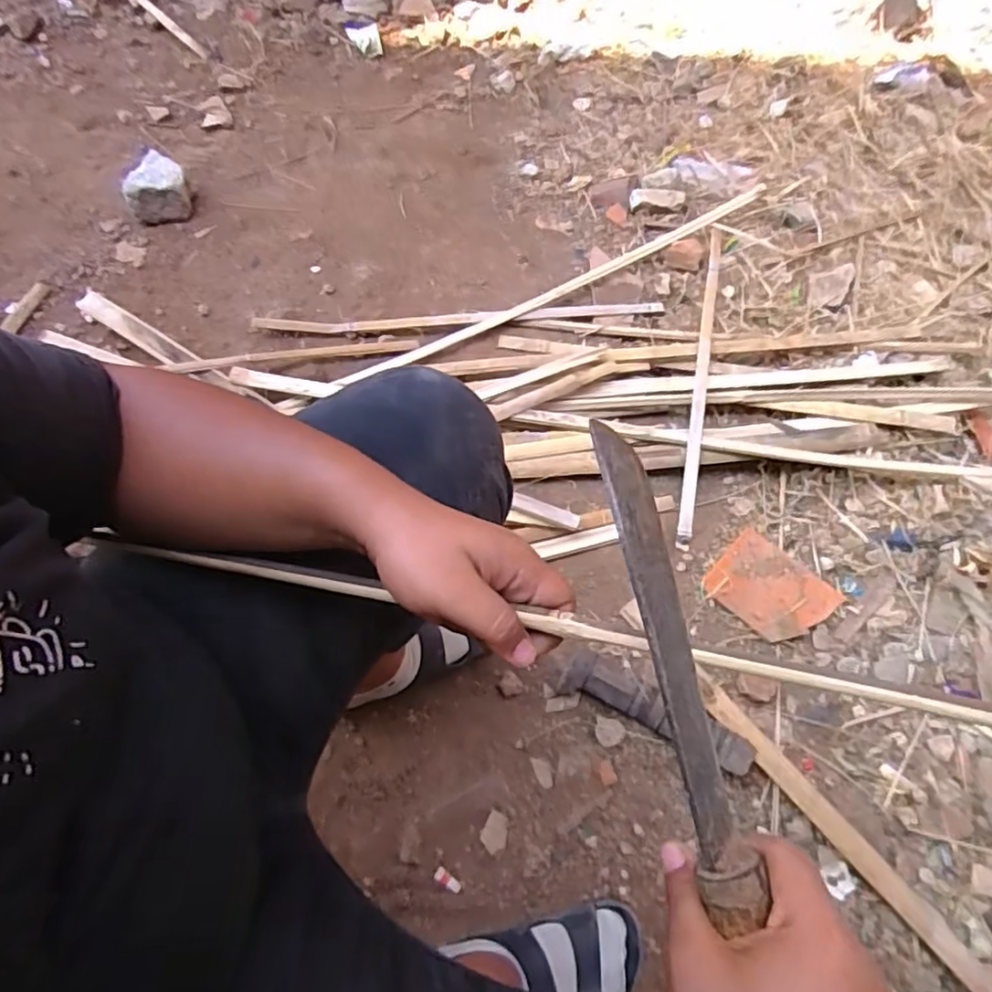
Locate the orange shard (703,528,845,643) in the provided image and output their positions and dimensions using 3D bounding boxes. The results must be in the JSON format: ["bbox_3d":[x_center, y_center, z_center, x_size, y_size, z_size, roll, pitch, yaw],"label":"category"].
[{"bbox_3d":[0.370,0.126,0.853,0.148,0.011,0.122,39,72,19],"label":"orange shard"}]

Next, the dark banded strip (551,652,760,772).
[{"bbox_3d":[0.193,0.258,0.773,0.243,0.044,0.059,21,67,12],"label":"dark banded strip"}]

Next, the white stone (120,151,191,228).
[{"bbox_3d":[-0.609,-0.556,1.128,0.107,0.060,0.146,-26,68,-11],"label":"white stone"}]

